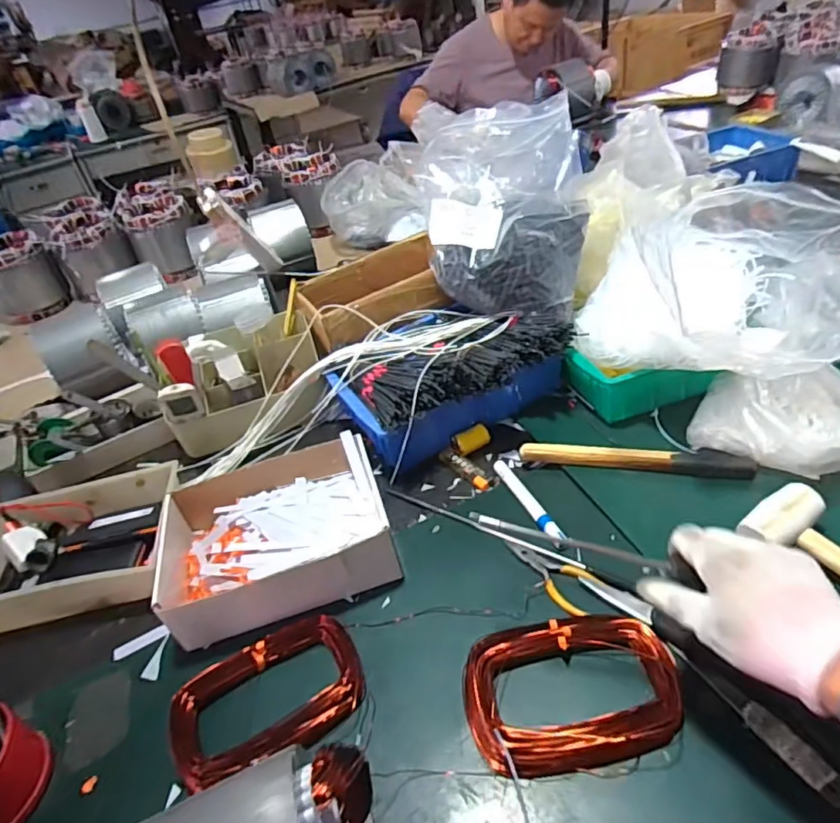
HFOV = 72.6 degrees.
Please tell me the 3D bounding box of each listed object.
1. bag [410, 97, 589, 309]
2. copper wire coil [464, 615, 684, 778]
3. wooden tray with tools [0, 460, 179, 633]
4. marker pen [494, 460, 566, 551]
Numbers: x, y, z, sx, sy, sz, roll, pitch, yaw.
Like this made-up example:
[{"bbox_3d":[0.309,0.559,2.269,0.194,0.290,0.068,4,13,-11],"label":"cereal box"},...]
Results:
[{"bbox_3d":[0.116,-0.281,0.788,0.223,0.225,0.183,-4,39,9],"label":"bag"},{"bbox_3d":[0.128,0.237,0.495,0.174,0.034,0.121,-11,39,1],"label":"copper wire coil"},{"bbox_3d":[-0.419,0.168,0.700,0.255,0.067,0.180,-15,39,-5],"label":"wooden tray with tools"},{"bbox_3d":[0.127,0.106,0.670,0.017,0.017,0.147,-21,40,-12],"label":"marker pen"}]

